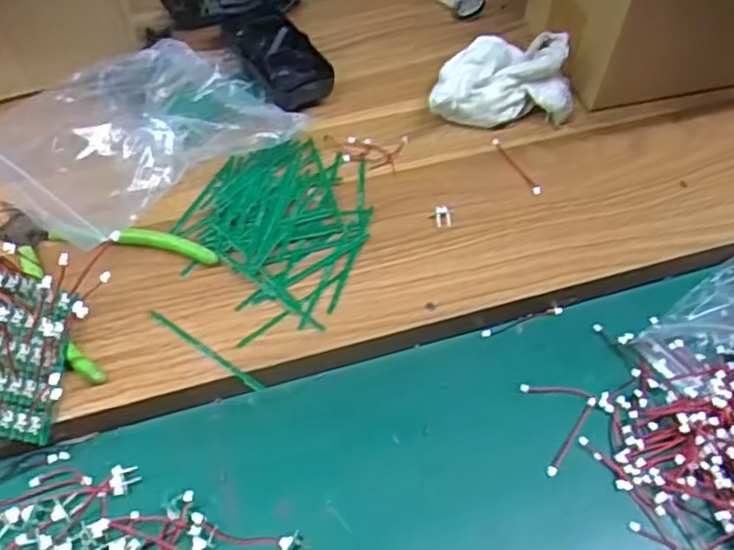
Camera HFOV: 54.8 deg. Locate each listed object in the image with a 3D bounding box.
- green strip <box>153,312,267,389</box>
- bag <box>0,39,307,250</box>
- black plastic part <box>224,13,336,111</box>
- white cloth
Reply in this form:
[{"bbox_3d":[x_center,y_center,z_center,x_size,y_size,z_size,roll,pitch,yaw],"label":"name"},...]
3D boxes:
[{"bbox_3d":[-0.094,0.045,0.413,0.082,0.009,0.005,29,57,17],"label":"green strip"},{"bbox_3d":[-0.156,-0.106,0.481,0.194,0.048,0.159,-34,62,-24],"label":"bag"},{"bbox_3d":[-0.066,-0.166,0.547,0.048,0.027,0.098,-25,59,-20],"label":"black plastic part"},{"bbox_3d":[0.094,-0.150,0.524,0.106,0.063,0.070,-7,54,-8],"label":"white cloth"}]

